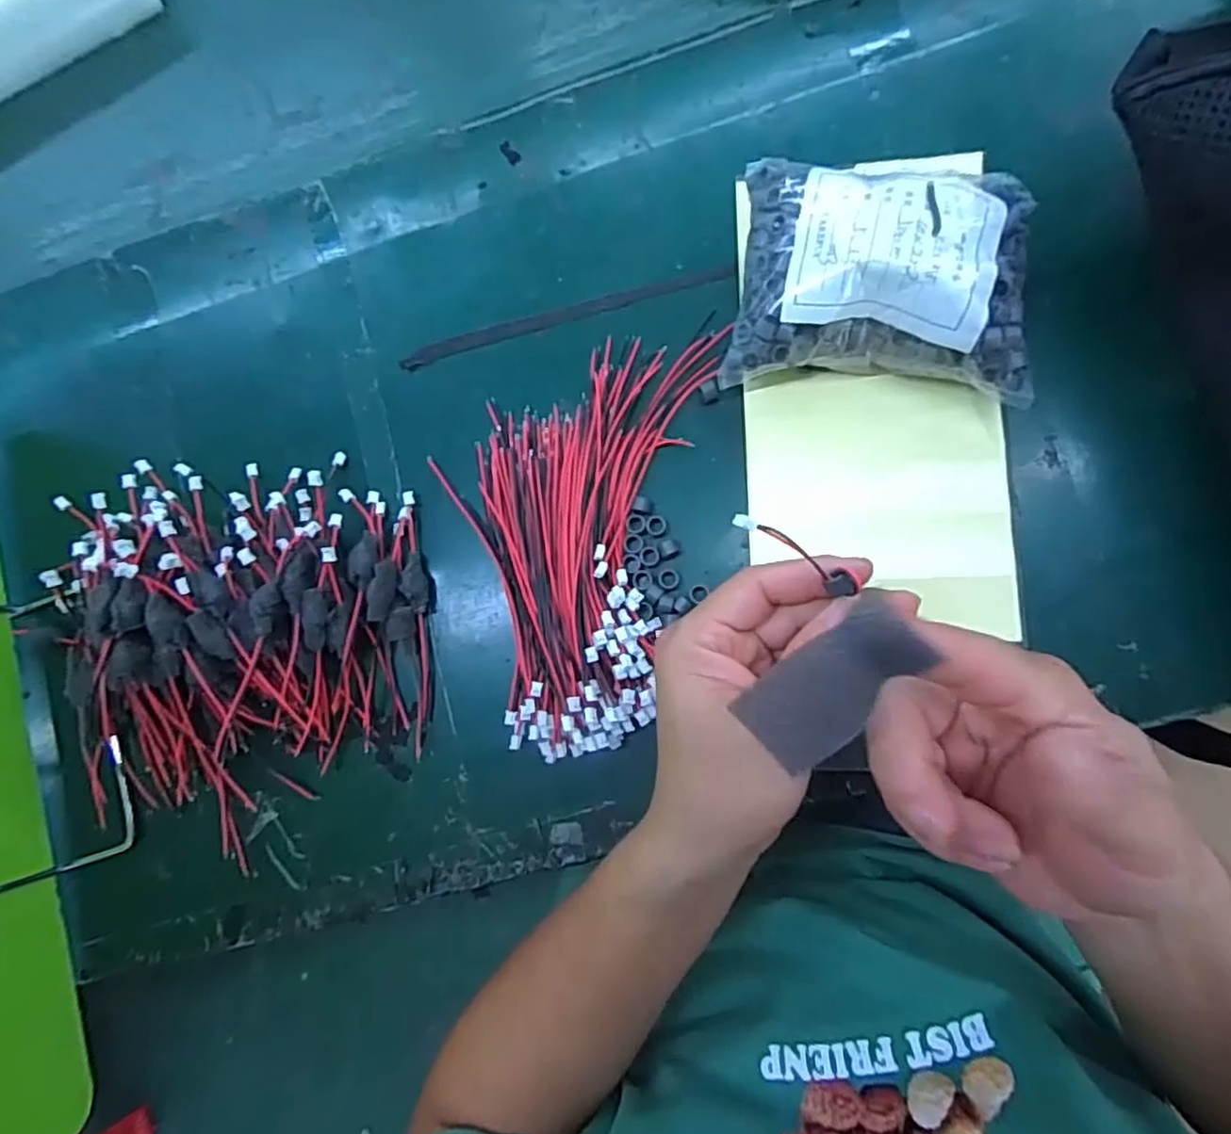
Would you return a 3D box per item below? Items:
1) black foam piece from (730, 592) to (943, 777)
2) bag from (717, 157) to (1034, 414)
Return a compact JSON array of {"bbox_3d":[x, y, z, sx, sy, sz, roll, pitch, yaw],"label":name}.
[{"bbox_3d":[0.060,0.035,0.193,0.026,0.006,0.054,41,119,9],"label":"black foam piece"},{"bbox_3d":[0.122,-0.132,0.317,0.128,0.056,0.094,6,87,7],"label":"bag"}]

